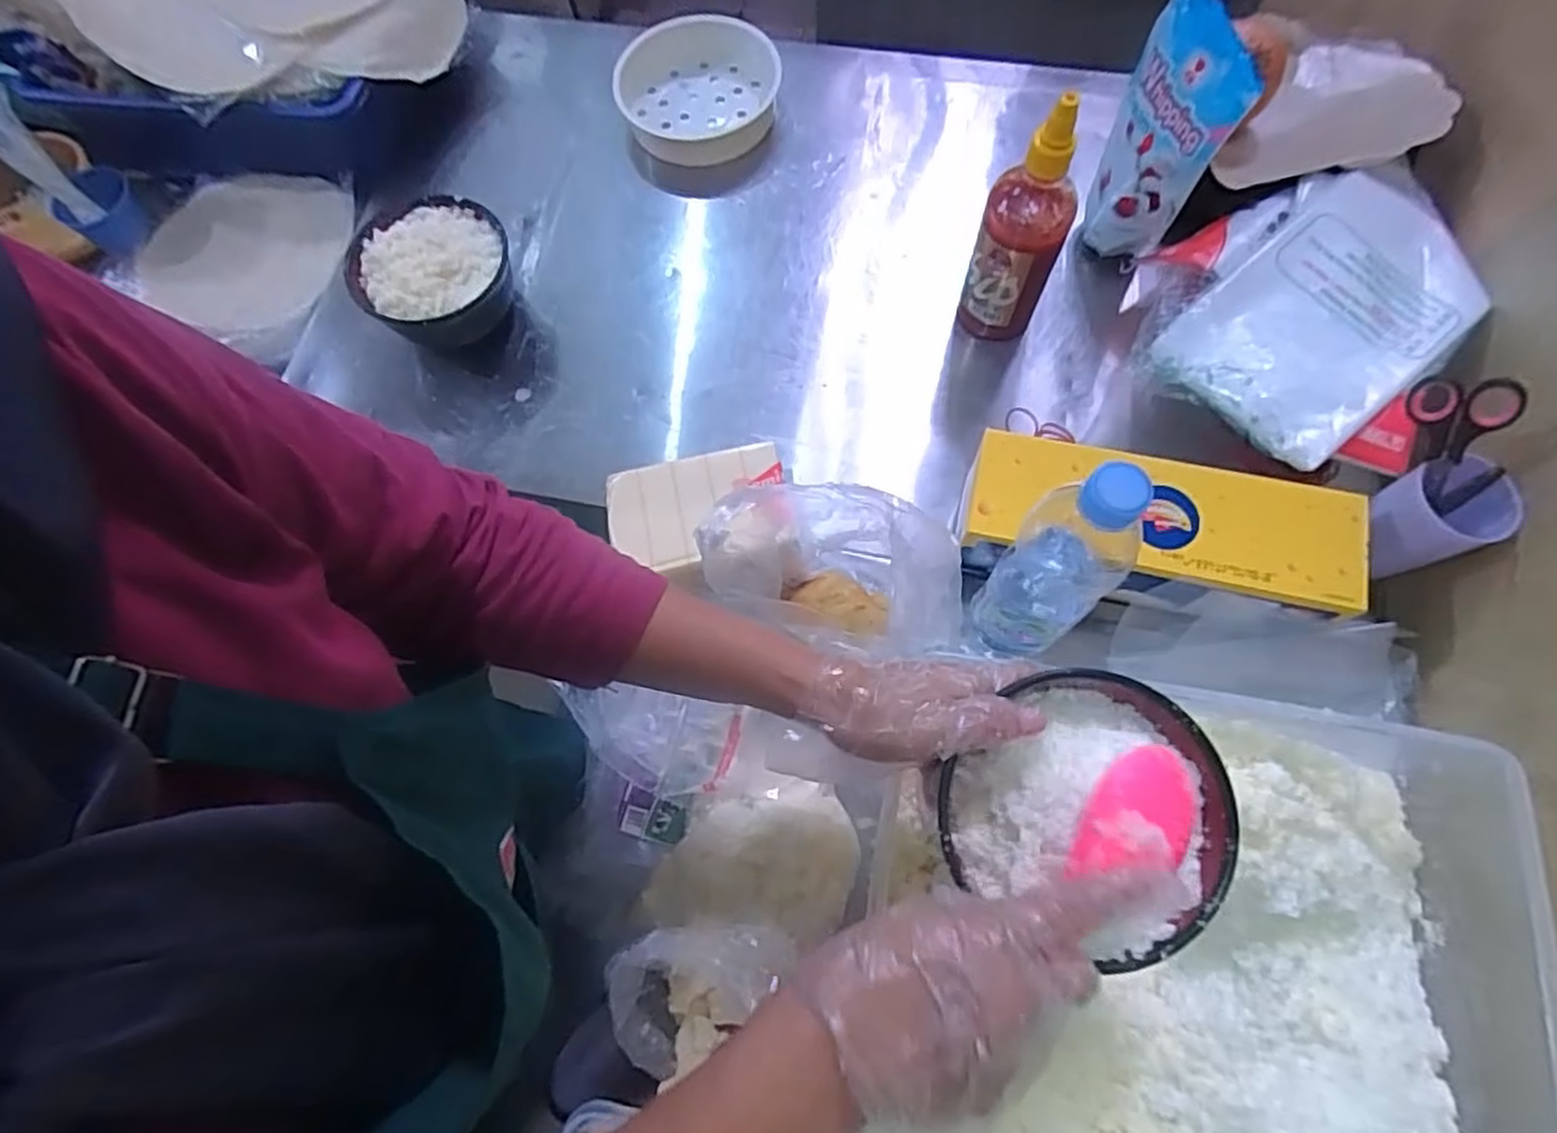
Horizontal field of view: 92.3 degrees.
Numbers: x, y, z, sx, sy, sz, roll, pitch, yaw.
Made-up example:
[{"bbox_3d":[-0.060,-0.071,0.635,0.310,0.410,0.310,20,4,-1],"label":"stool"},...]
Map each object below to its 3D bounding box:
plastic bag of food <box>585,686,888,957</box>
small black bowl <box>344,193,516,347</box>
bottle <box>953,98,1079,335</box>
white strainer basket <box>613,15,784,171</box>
[{"bbox_3d":[-0.019,0.191,0.500,0.137,0.062,0.097,4,71,4],"label":"plastic bag of food"},{"bbox_3d":[-0.314,-0.263,0.702,0.136,0.078,0.122,-32,72,-8],"label":"small black bowl"},{"bbox_3d":[0.199,-0.271,0.611,0.067,0.213,0.051,18,72,9],"label":"bottle"},{"bbox_3d":[-0.085,-0.497,0.790,0.169,0.056,0.153,-6,70,1],"label":"white strainer basket"}]

